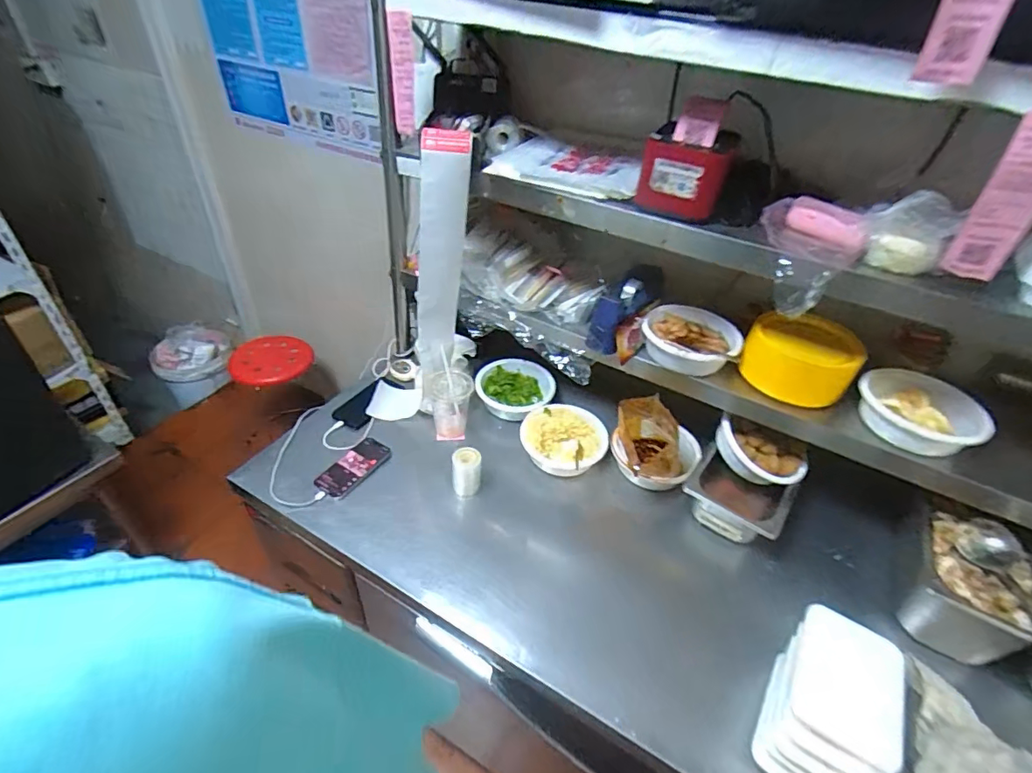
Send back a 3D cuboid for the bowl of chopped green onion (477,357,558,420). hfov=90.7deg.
[{"bbox_3d":[-0.002,0.018,1.153,0.169,0.080,0.161,3,39,-3],"label":"bowl of chopped green onion"}]

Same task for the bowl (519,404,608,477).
[{"bbox_3d":[0.096,0.117,1.045,0.170,0.077,0.156,3,39,-3],"label":"bowl"}]

